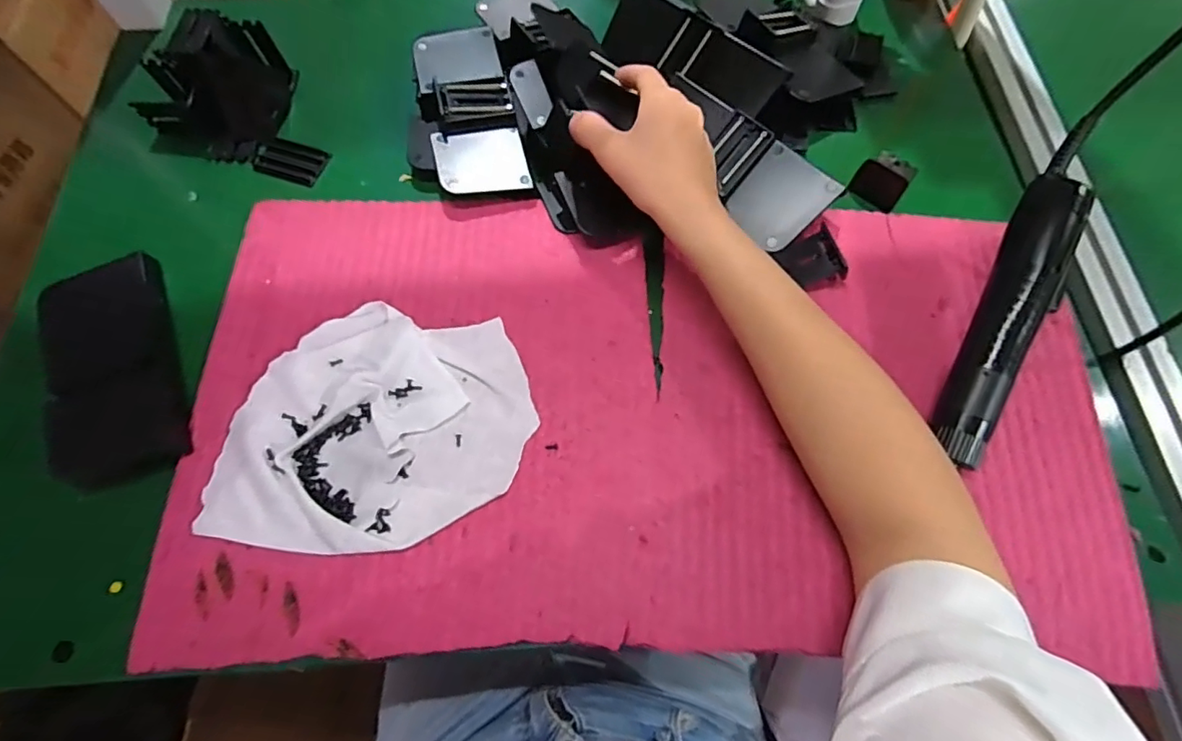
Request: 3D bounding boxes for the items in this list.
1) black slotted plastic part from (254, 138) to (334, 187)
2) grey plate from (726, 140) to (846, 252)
[{"bbox_3d":[-0.258,-0.180,0.469,0.059,0.007,0.038,20,70,7],"label":"black slotted plastic part"},{"bbox_3d":[0.145,-0.131,0.418,0.063,0.004,0.069,43,97,12],"label":"grey plate"}]

